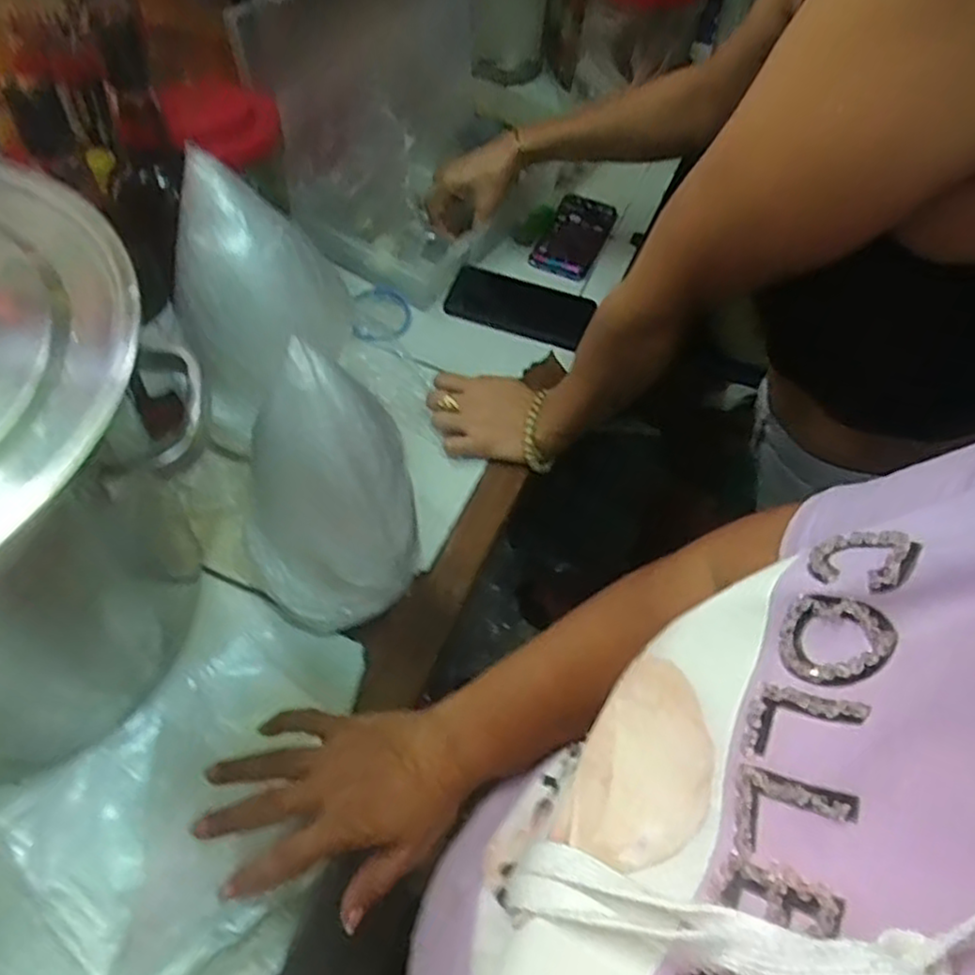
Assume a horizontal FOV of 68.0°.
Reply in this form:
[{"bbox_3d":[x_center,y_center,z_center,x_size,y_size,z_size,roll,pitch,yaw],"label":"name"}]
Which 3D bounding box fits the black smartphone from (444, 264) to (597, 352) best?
[{"bbox_3d":[0.037,-0.209,0.821,0.155,0.013,0.085,19,58,4],"label":"black smartphone"}]

